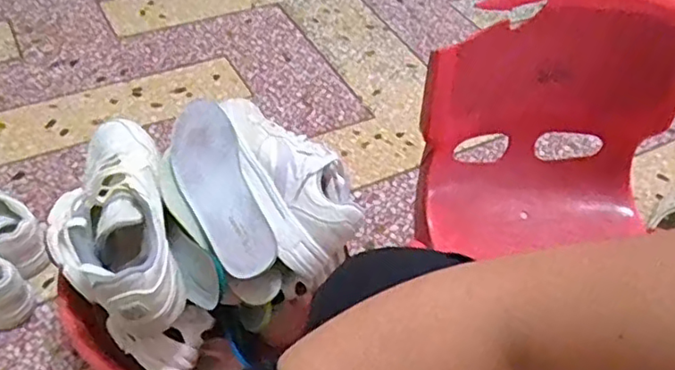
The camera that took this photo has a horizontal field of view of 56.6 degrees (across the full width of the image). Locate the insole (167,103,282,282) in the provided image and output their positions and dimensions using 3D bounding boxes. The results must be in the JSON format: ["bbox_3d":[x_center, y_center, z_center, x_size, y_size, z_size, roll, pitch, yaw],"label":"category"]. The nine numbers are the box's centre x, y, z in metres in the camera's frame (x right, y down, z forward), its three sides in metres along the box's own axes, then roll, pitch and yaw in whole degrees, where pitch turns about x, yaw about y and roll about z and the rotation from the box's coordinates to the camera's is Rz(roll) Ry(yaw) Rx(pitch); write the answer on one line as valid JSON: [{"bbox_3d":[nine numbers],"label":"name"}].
[{"bbox_3d":[-0.140,-0.003,0.721,0.081,0.010,0.243,-27,61,3],"label":"insole"}]

